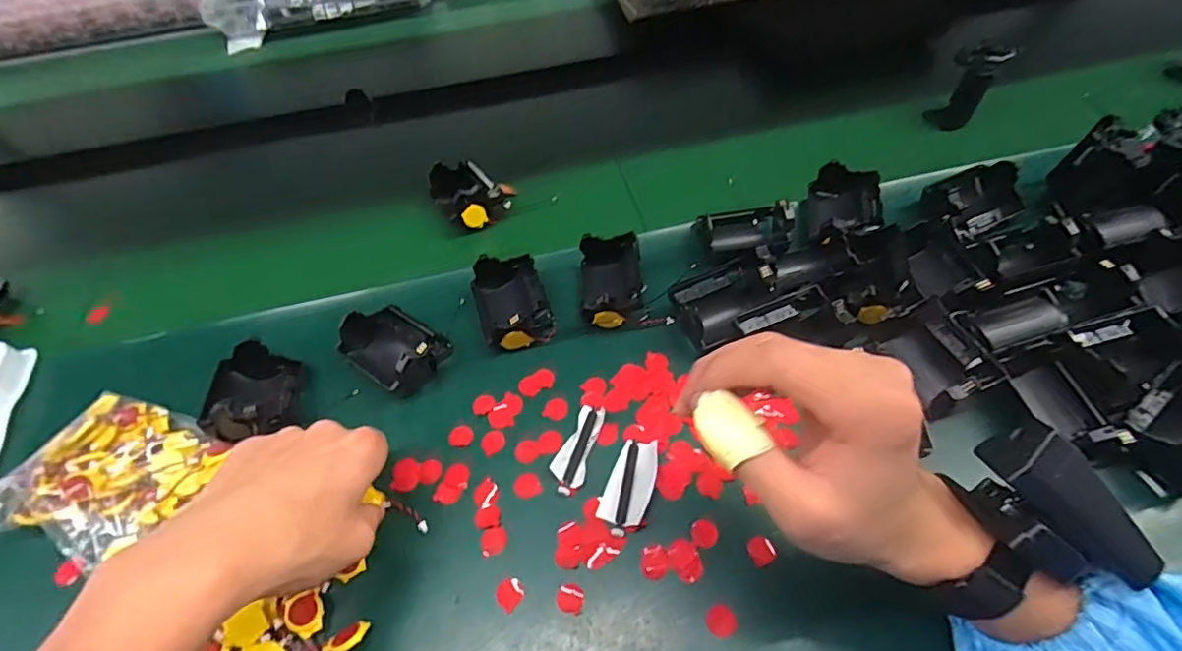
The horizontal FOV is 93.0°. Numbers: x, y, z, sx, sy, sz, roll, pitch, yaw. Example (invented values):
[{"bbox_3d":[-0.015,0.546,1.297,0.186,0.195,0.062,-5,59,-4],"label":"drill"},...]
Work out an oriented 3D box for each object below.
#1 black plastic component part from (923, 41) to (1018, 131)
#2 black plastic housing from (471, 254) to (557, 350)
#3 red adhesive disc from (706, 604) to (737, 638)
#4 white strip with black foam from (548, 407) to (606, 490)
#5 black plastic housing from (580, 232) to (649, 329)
[{"bbox_3d":[0.389,-0.248,0.583,0.047,0.090,0.040,31,61,25],"label":"black plastic component part"},{"bbox_3d":[-0.062,-0.018,0.439,0.053,0.037,0.073,-18,53,-9],"label":"black plastic housing"},{"bbox_3d":[0.072,0.165,0.312,0.016,0.004,0.016,-2,52,3],"label":"red adhesive disc"},{"bbox_3d":[-0.009,0.079,0.378,0.023,0.005,0.057,12,54,13],"label":"white strip with black foam"},{"bbox_3d":[0.016,-0.034,0.444,0.047,0.044,0.076,-7,52,-1],"label":"black plastic housing"}]

